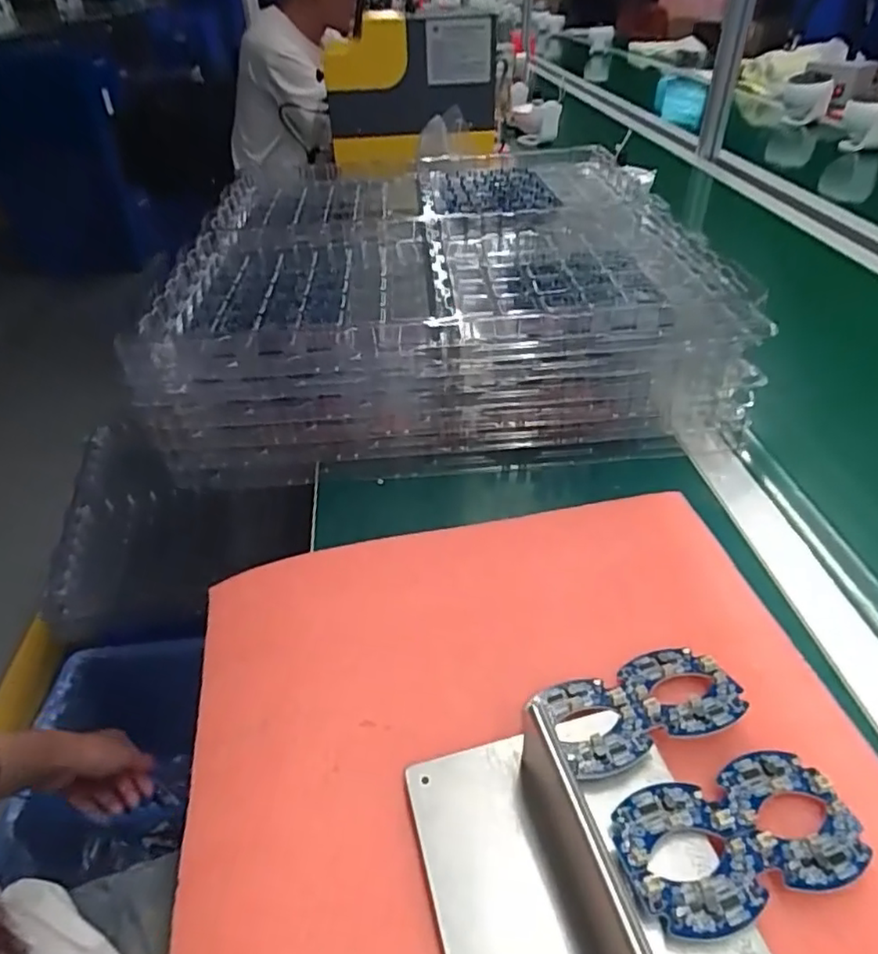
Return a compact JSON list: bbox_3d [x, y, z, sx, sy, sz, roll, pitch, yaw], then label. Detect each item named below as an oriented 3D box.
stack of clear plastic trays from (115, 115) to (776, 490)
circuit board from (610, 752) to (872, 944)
[{"bbox_3d":[-0.007,-0.242,0.762,0.532,0.145,0.585,-2,39,-3],"label":"stack of clear plastic trays"},{"bbox_3d":[0.150,0.179,0.310,0.125,0.004,0.065,-9,40,-17],"label":"circuit board"}]

